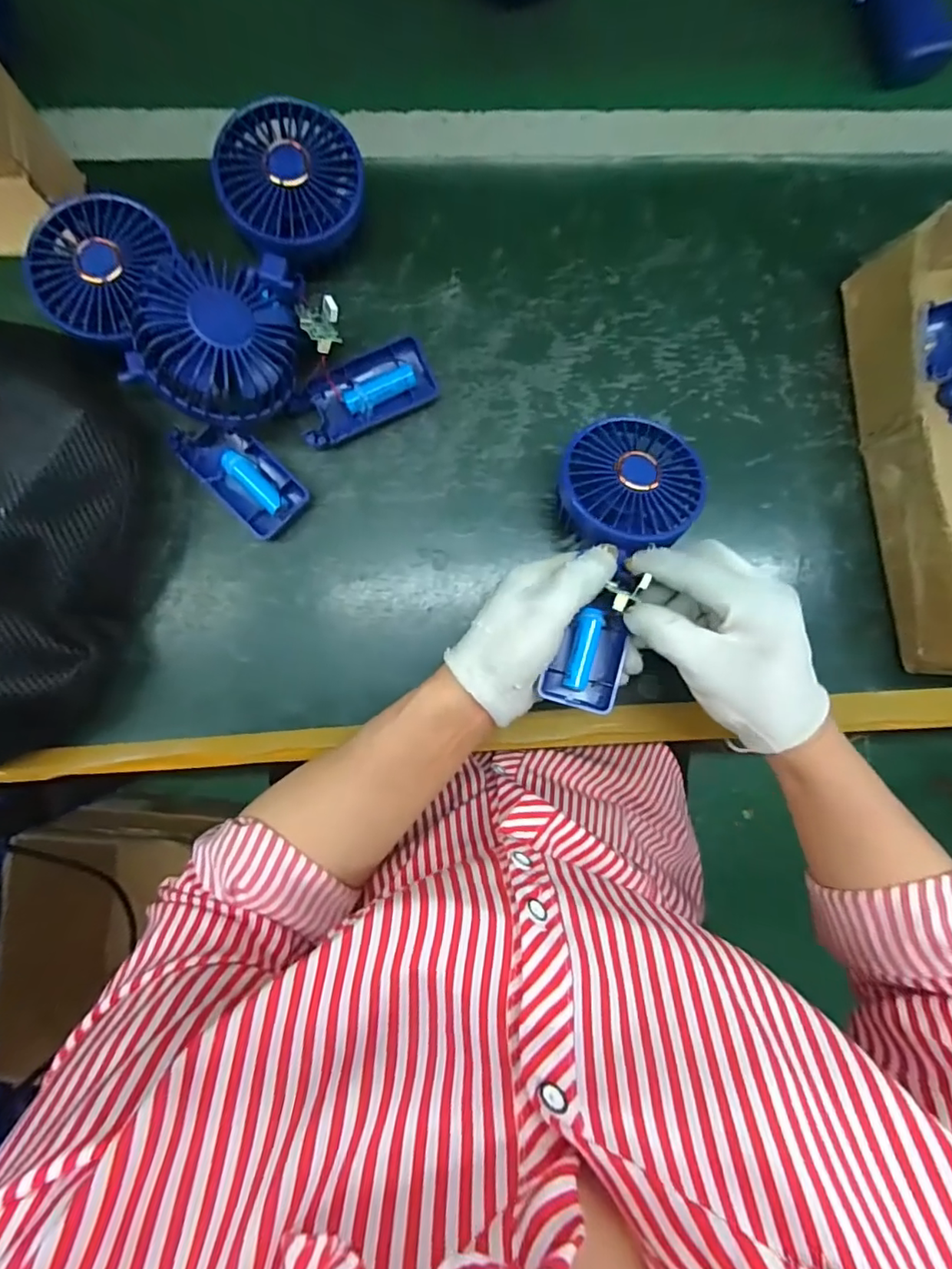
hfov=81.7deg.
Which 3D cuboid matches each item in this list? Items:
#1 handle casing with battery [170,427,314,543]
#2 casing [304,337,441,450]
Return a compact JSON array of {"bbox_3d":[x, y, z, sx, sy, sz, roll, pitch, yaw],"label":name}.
[{"bbox_3d":[-0.156,-0.108,0.367,0.045,0.012,0.089,-45,90,-3],"label":"handle casing with battery"},{"bbox_3d":[-0.075,-0.162,0.372,0.093,0.015,0.042,-28,89,-3],"label":"casing"}]

